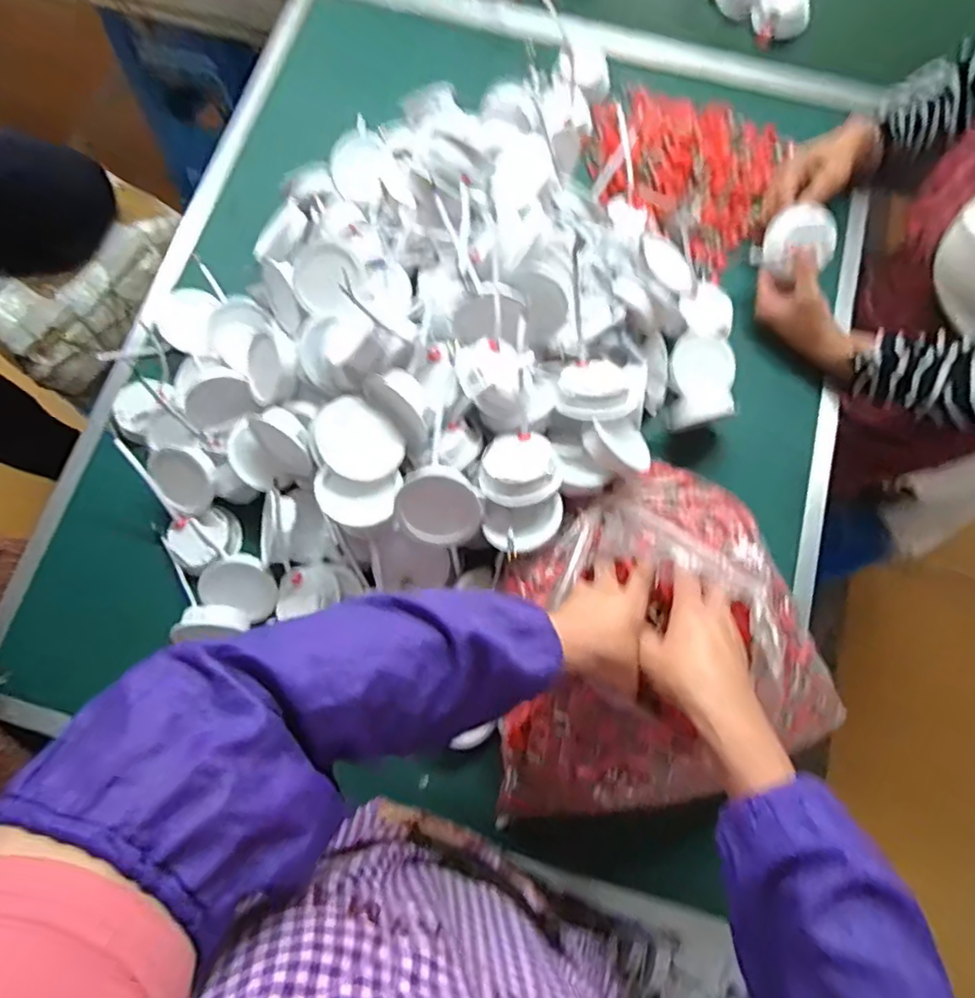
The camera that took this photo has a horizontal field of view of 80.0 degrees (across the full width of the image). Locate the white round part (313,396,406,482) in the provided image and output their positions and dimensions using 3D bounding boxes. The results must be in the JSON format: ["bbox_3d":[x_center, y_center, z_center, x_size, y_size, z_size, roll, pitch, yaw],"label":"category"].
[{"bbox_3d":[-0.111,-0.049,0.498,0.075,0.016,0.062,43,84,-5],"label":"white round part"}]

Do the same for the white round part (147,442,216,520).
[{"bbox_3d":[-0.301,-0.018,0.576,0.062,0.018,0.071,-4,106,10],"label":"white round part"}]

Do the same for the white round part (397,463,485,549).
[{"bbox_3d":[-0.039,0.007,0.500,0.077,0.021,0.062,41,99,-17],"label":"white round part"}]

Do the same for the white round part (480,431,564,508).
[{"bbox_3d":[0.029,-0.027,0.494,0.068,0.028,0.066,0,76,-1],"label":"white round part"}]

